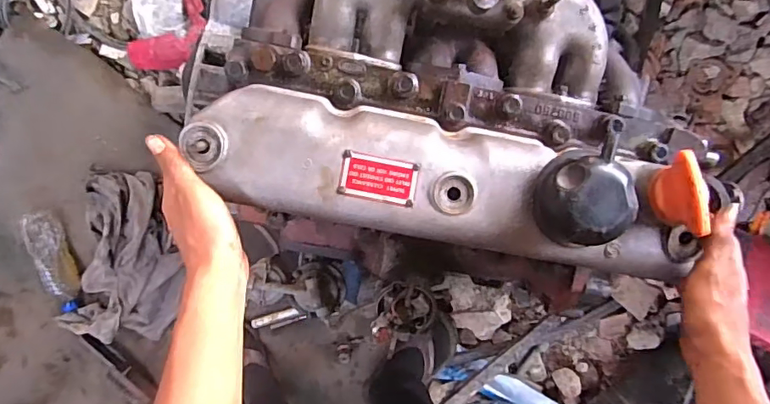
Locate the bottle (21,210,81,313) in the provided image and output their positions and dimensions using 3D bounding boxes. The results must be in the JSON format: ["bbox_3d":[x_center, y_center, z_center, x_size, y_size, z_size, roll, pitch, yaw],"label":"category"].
[{"bbox_3d":[-0.722,0.132,1.119,0.057,0.054,0.231,-12,97,4],"label":"bottle"}]

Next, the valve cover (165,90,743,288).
[{"bbox_3d":[0.052,-0.016,0.444,0.430,0.062,0.107,10,98,-1],"label":"valve cover"}]

